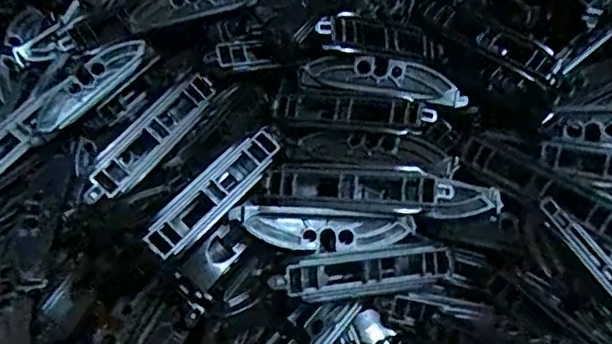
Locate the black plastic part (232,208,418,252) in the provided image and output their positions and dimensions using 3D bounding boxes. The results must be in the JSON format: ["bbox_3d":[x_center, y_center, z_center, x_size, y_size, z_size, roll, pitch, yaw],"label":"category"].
[{"bbox_3d":[0.008,0.024,0.250,0.079,0.020,0.013,-1,41,1],"label":"black plastic part"}]

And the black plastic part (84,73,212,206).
[{"bbox_3d":[-0.070,-0.017,0.257,0.013,0.016,0.078,21,46,24],"label":"black plastic part"}]

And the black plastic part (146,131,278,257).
[{"bbox_3d":[-0.040,0.007,0.250,0.017,0.010,0.074,26,49,28],"label":"black plastic part"}]

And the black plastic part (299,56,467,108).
[{"bbox_3d":[0.038,-0.046,0.280,0.080,0.009,0.020,11,85,8],"label":"black plastic part"}]

